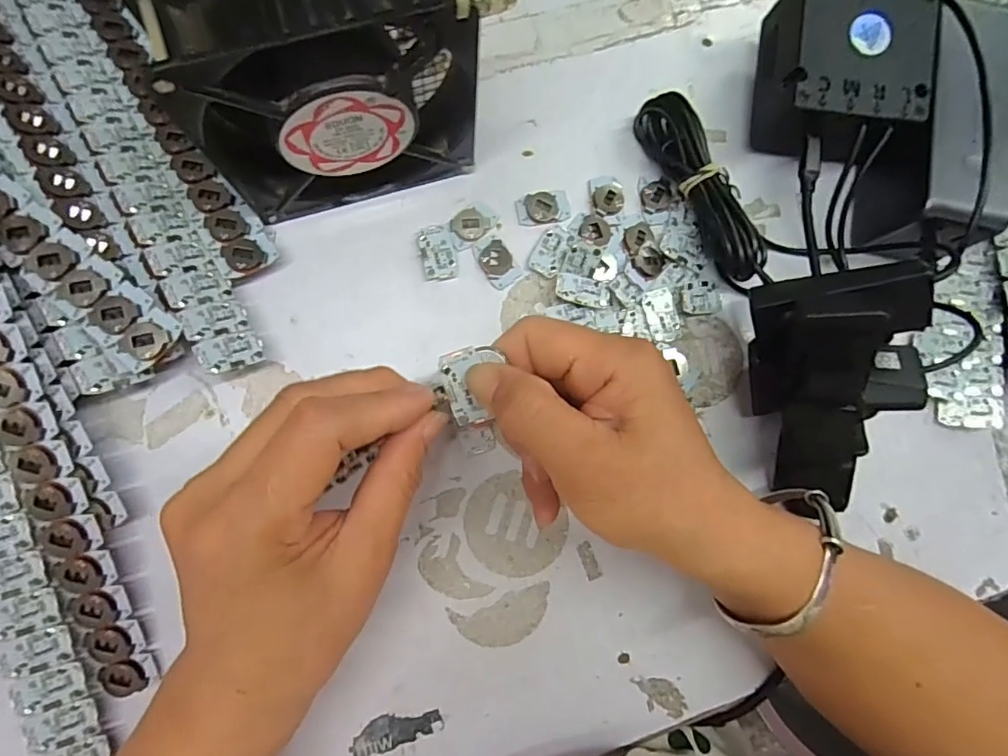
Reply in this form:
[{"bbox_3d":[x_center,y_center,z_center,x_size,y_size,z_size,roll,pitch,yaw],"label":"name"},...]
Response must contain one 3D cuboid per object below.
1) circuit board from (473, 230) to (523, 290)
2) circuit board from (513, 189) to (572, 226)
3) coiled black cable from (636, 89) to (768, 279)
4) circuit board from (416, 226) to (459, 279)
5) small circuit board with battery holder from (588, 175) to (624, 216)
[{"bbox_3d":[-0.004,-0.066,0.294,0.018,0.004,0.029,-31,87,-8],"label":"circuit board"},{"bbox_3d":[0.023,-0.097,0.300,0.031,0.006,0.018,-13,84,-6],"label":"circuit board"},{"bbox_3d":[0.109,-0.106,0.293,0.025,0.034,0.111,-23,86,-7],"label":"coiled black cable"},{"bbox_3d":[-0.036,-0.069,0.292,0.019,0.004,0.029,-9,84,-6],"label":"circuit board"},{"bbox_3d":[0.060,-0.105,0.303,0.018,0.006,0.025,-4,84,-5],"label":"small circuit board with battery holder"}]

